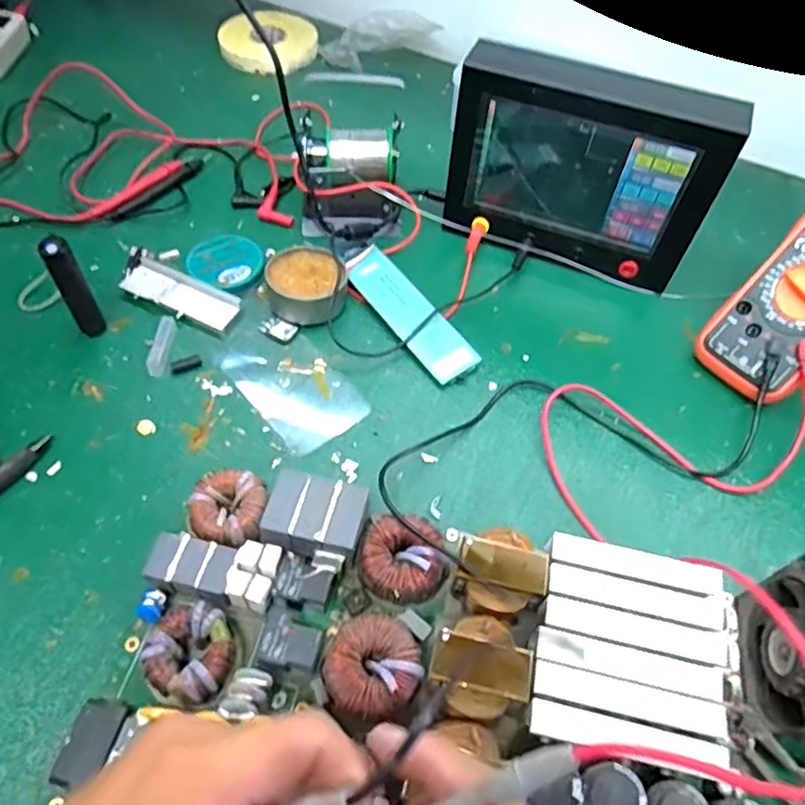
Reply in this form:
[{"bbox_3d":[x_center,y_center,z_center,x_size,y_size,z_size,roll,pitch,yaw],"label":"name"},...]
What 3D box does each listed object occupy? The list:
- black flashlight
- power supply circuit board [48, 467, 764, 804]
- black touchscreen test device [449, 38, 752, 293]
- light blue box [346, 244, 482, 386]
[{"bbox_3d":[-0.237,-0.082,0.446,0.018,0.088,0.013,-26,61,-20],"label":"black flashlight"},{"bbox_3d":[0.027,0.154,0.327,0.365,0.036,0.194,12,55,5],"label":"power supply circuit board"},{"bbox_3d":[0.139,-0.182,0.498,0.202,0.157,0.058,17,56,8],"label":"black touchscreen test device"},{"bbox_3d":[0.003,-0.074,0.499,0.043,0.016,0.145,-29,62,-22],"label":"light blue box"}]

